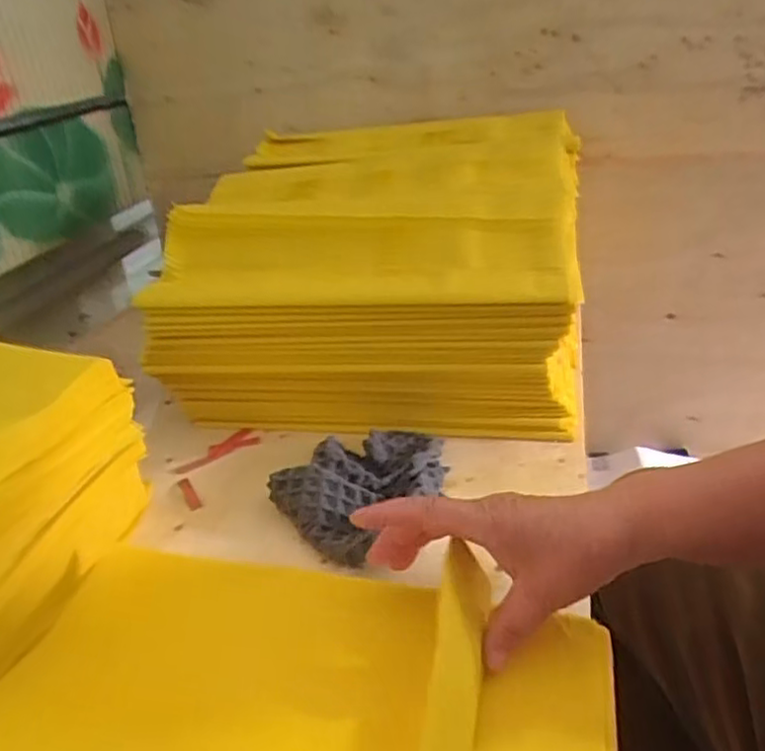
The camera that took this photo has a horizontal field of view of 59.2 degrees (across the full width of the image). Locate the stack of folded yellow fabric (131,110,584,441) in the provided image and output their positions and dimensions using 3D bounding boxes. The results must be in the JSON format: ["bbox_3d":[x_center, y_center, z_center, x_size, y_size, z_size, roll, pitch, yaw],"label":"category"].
[{"bbox_3d":[0.009,-0.115,0.704,0.358,0.209,0.357,2,30,14],"label":"stack of folded yellow fabric"}]

